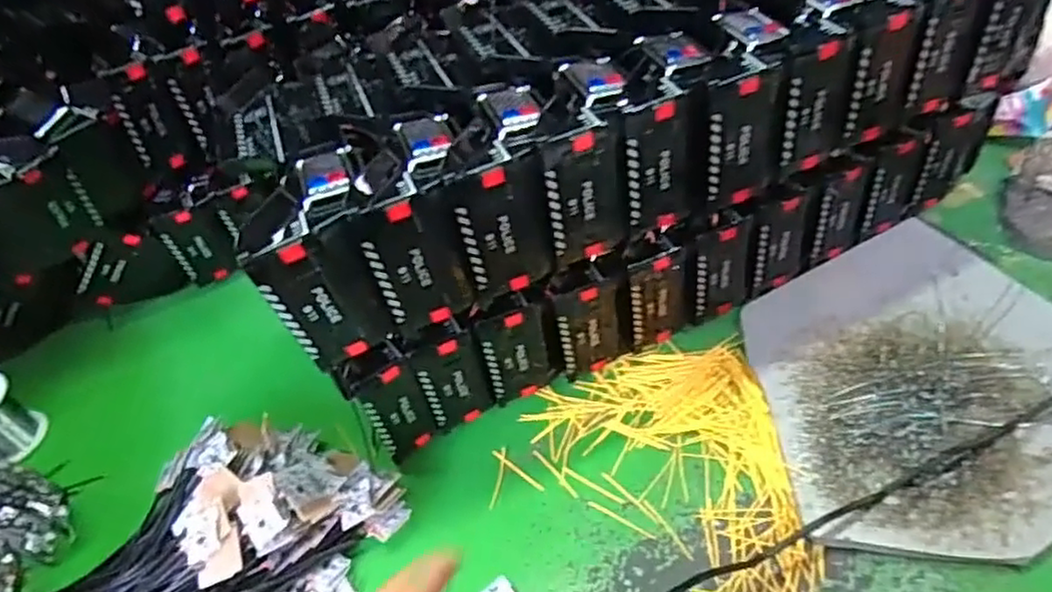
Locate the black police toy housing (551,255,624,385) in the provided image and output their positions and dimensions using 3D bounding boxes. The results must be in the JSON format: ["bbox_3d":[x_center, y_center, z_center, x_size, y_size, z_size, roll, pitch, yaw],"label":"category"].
[{"bbox_3d":[0.051,0.024,0.534,0.061,0.111,0.028,-19,52,-13],"label":"black police toy housing"}]

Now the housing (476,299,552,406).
[{"bbox_3d":[-0.007,0.045,0.523,0.054,0.104,0.020,-21,53,-14],"label":"housing"}]

